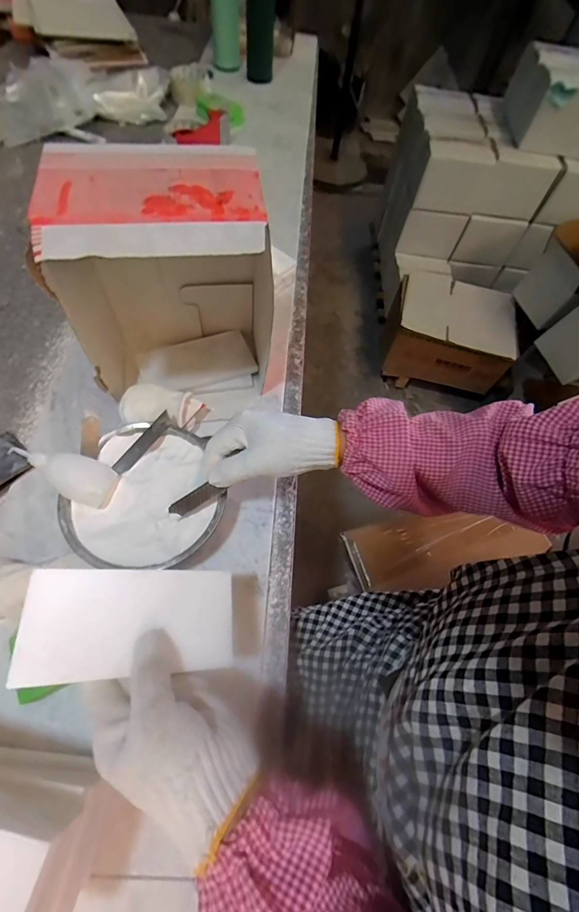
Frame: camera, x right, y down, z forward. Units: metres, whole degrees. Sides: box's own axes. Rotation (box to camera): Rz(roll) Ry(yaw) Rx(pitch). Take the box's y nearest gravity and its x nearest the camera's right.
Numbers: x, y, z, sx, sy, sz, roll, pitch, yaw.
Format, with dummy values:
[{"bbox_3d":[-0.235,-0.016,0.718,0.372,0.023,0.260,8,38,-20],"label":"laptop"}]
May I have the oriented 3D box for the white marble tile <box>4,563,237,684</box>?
[{"bbox_3d":[-0.114,0.123,0.293,0.148,0.004,0.074,9,60,-26],"label":"white marble tile"}]

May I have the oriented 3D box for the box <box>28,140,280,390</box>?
[{"bbox_3d":[-0.125,-0.164,0.424,0.195,0.247,0.149,-8,63,-8],"label":"box"}]

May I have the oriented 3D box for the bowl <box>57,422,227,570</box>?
[{"bbox_3d":[-0.155,0.046,0.416,0.149,0.045,0.160,2,64,-5],"label":"bowl"}]

